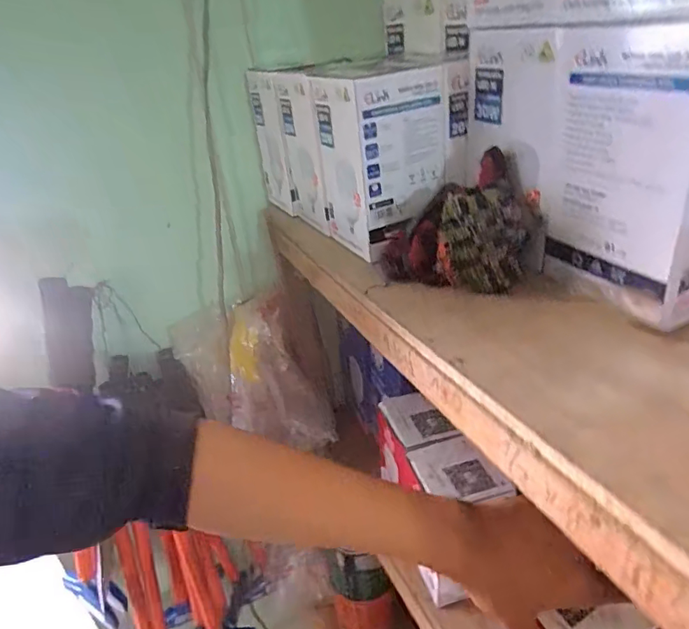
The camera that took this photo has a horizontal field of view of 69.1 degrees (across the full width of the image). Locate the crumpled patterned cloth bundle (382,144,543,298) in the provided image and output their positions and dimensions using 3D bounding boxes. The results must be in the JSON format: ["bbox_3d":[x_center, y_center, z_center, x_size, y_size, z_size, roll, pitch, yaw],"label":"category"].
[{"bbox_3d":[0.089,-0.073,0.402,0.121,0.080,0.081,16,35,33],"label":"crumpled patterned cloth bundle"}]

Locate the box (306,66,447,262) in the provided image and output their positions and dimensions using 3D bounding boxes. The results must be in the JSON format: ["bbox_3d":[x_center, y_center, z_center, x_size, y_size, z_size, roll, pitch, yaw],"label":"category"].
[{"bbox_3d":[0.032,-0.142,0.457,0.092,0.145,0.087,-16,31,-20],"label":"box"}]

